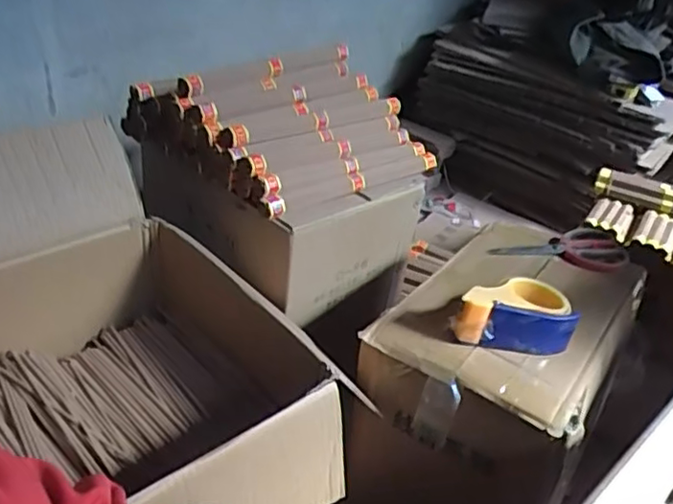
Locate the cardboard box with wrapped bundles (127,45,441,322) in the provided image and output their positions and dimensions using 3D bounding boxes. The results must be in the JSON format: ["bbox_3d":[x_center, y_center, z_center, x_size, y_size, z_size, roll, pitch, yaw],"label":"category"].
[{"bbox_3d":[-0.087,-0.148,1.112,0.351,0.305,0.384,-25,43,-38],"label":"cardboard box with wrapped bundles"}]

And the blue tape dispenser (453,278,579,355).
[{"bbox_3d":[0.219,0.079,0.810,0.150,0.068,0.094,1,33,-7],"label":"blue tape dispenser"}]

